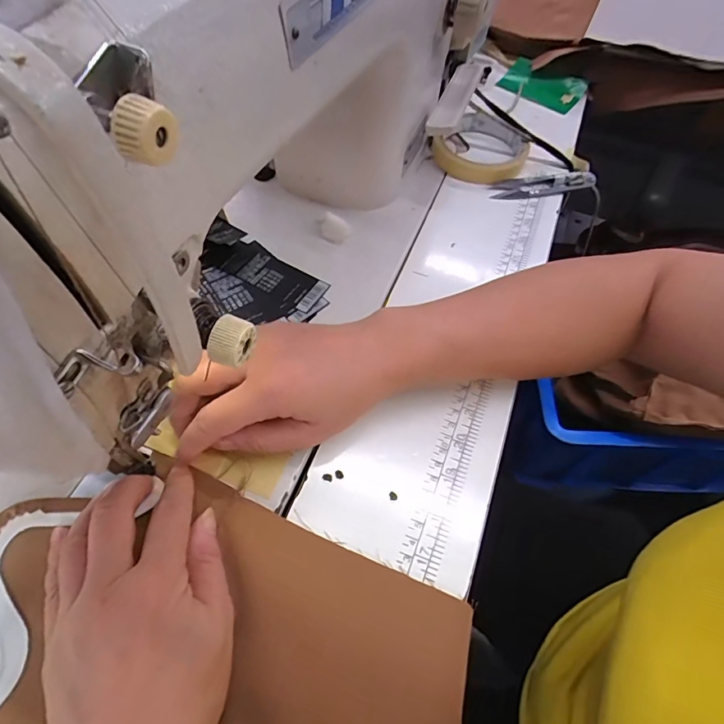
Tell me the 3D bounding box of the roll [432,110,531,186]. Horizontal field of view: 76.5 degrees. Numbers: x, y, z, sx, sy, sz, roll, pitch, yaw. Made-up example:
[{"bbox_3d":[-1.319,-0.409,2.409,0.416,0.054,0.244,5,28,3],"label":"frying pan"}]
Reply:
[{"bbox_3d":[0.117,-0.209,0.444,0.083,0.019,0.083,2,58,-3],"label":"roll"}]

